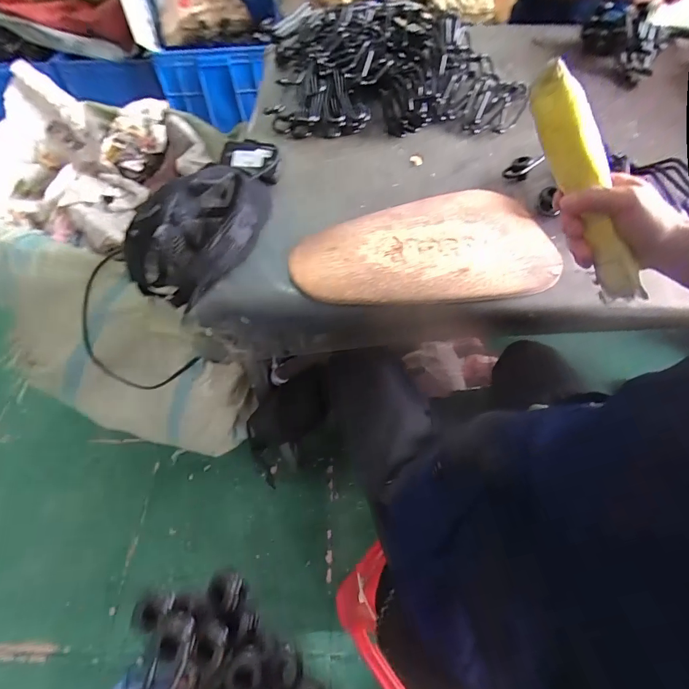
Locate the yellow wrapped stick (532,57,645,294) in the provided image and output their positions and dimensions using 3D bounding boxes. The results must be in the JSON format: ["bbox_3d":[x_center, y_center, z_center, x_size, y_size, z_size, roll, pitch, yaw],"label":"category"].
[{"bbox_3d":[0.245,-0.165,0.415,0.040,0.028,0.247,-20,91,-13],"label":"yellow wrapped stick"}]

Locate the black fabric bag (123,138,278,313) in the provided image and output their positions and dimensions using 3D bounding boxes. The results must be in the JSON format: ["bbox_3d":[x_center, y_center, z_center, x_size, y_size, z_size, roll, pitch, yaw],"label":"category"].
[{"bbox_3d":[-0.179,-0.193,0.565,0.145,0.097,0.277,28,61,18],"label":"black fabric bag"}]

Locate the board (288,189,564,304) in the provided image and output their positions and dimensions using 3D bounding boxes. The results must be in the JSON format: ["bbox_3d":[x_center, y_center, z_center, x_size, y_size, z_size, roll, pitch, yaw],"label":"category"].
[{"bbox_3d":[0.107,-0.129,0.553,0.346,0.012,0.200,-14,57,-8],"label":"board"}]

